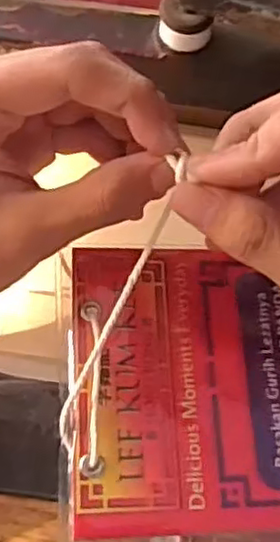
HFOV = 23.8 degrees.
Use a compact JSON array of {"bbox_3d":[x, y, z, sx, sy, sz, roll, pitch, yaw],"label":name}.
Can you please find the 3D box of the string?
[{"bbox_3d":[-0.004,0.013,0.226,0.019,0.013,0.108,23,100,8],"label":"string"}]

